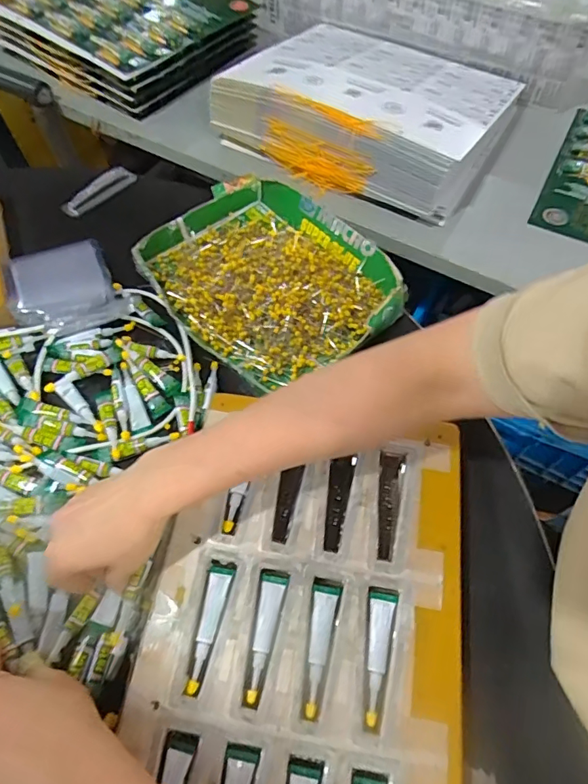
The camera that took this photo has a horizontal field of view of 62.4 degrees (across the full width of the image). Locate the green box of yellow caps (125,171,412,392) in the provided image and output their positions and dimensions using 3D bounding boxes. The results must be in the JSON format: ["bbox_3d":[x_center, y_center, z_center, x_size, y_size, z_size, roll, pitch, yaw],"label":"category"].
[{"bbox_3d":[-0.026,-0.129,0.544,0.221,0.045,0.265,-39,67,-19],"label":"green box of yellow caps"}]

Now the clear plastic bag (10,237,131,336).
[{"bbox_3d":[-0.252,-0.115,0.535,0.110,0.023,0.114,-23,63,-12],"label":"clear plastic bag"}]

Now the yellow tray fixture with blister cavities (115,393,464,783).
[{"bbox_3d":[0.006,0.185,0.358,0.225,0.038,0.356,8,59,4],"label":"yellow tray fixture with blister cavities"}]

